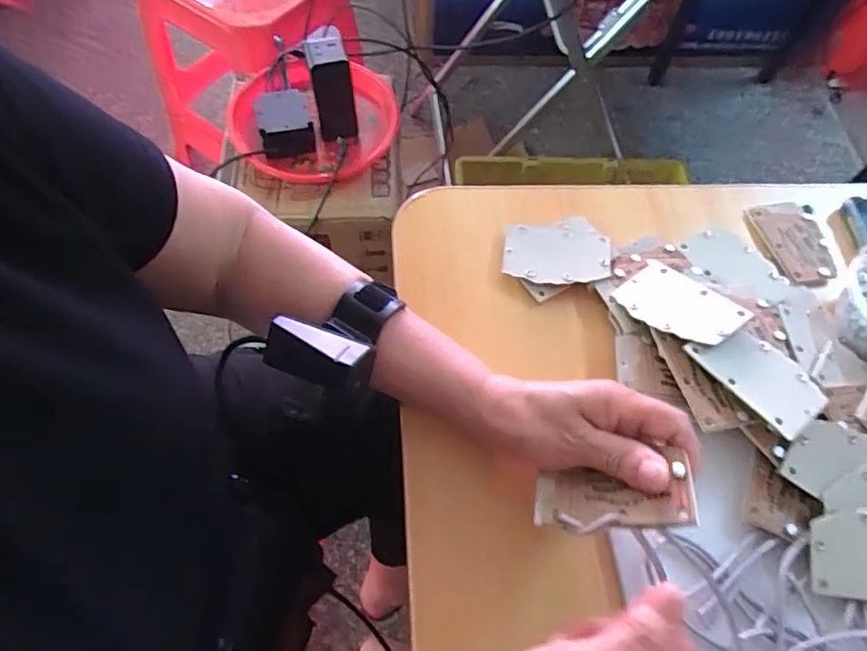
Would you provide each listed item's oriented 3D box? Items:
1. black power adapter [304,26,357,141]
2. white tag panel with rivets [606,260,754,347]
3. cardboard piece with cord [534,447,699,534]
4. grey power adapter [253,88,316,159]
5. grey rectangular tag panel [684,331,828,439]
[{"bbox_3d":[-0.140,-0.325,0.796,0.058,0.139,0.052,-5,63,-6],"label":"black power adapter"},{"bbox_3d":[0.180,-0.016,0.422,0.053,0.004,0.085,-34,45,-15],"label":"white tag panel with rivets"},{"bbox_3d":[0.097,0.094,0.313,0.084,0.008,0.037,-13,40,18],"label":"cardboard piece with cord"},{"bbox_3d":[-0.210,-0.289,0.801,0.074,0.053,0.086,-13,65,-10],"label":"grey power adapter"},{"bbox_3d":[0.222,0.033,0.389,0.051,0.007,0.083,-33,69,-21],"label":"grey rectangular tag panel"}]

